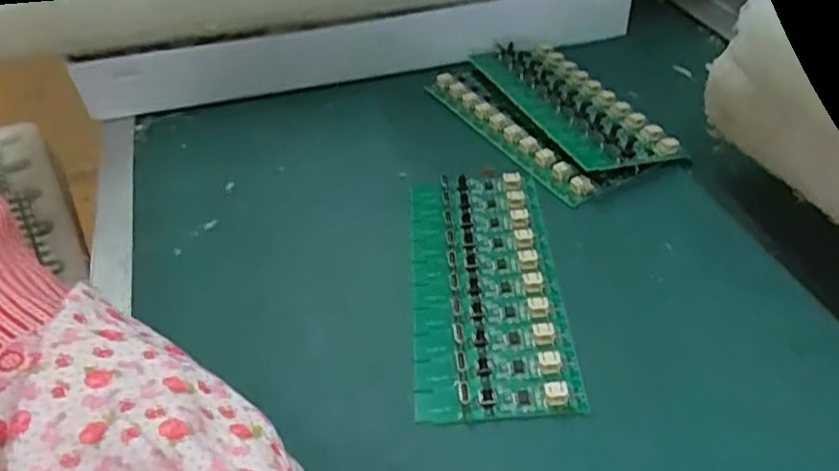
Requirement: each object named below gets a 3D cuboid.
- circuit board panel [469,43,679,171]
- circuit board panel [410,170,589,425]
[{"bbox_3d":[0.084,-0.076,0.390,0.055,0.015,0.133,-19,43,-13],"label":"circuit board panel"},{"bbox_3d":[0.028,0.019,0.299,0.062,0.008,0.136,-5,41,3],"label":"circuit board panel"}]

